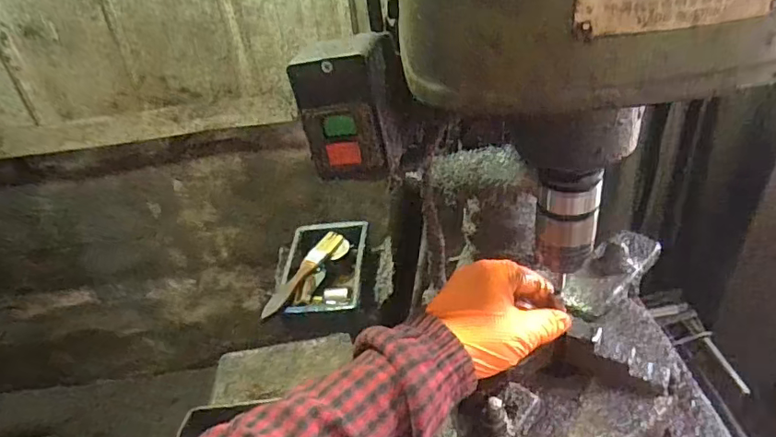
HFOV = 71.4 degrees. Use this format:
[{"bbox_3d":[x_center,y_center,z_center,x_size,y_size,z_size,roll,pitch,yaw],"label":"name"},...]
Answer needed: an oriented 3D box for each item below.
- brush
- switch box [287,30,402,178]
[{"bbox_3d":[-0.104,0.064,0.644,0.027,0.023,0.155,12,42,24],"label":"brush"},{"bbox_3d":[-0.025,-0.073,0.370,0.066,0.091,0.037,-8,37,0],"label":"switch box"}]

